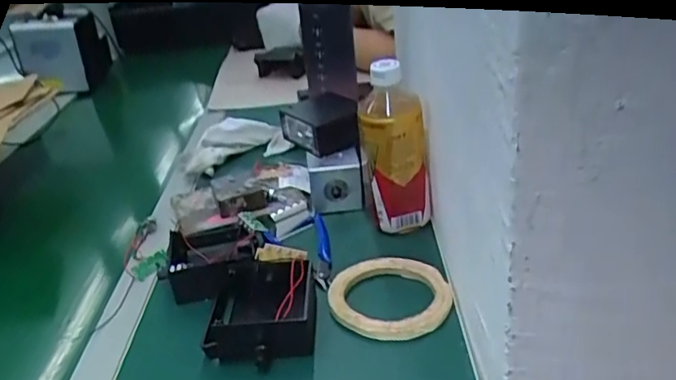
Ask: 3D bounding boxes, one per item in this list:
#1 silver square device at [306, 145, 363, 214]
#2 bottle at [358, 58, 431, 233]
[{"bbox_3d":[-0.003,-0.018,0.740,0.067,0.051,0.063,-7,30,-2],"label":"silver square device"},{"bbox_3d":[0.063,-0.052,0.663,0.073,0.177,0.079,-5,30,2],"label":"bottle"}]

